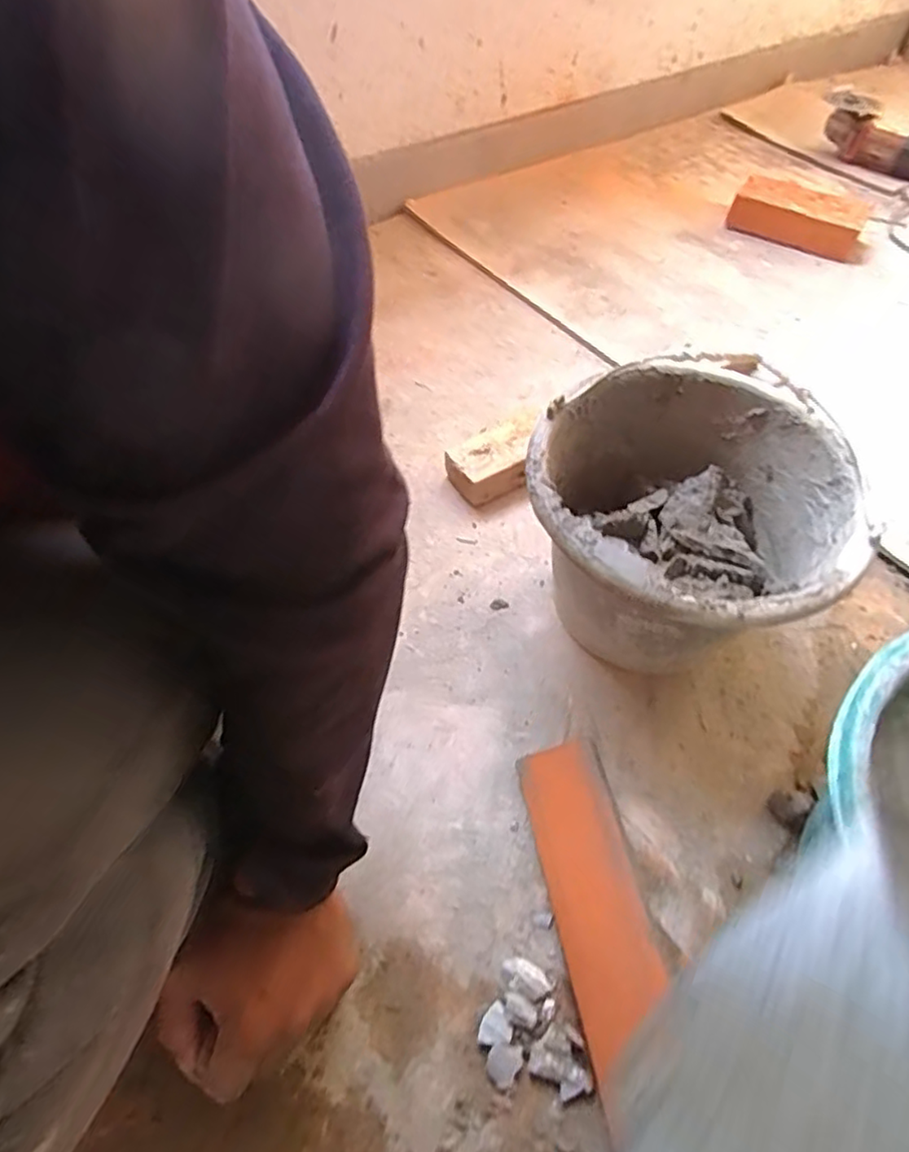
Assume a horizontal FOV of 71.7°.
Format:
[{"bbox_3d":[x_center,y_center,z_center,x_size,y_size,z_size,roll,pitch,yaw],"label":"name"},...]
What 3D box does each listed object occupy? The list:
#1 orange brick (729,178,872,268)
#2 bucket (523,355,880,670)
[{"bbox_3d":[0.540,-0.554,0.983,0.210,0.057,0.073,22,57,14],"label":"orange brick"},{"bbox_3d":[0.179,-0.029,0.521,0.243,0.170,0.228,1,52,-1],"label":"bucket"}]

